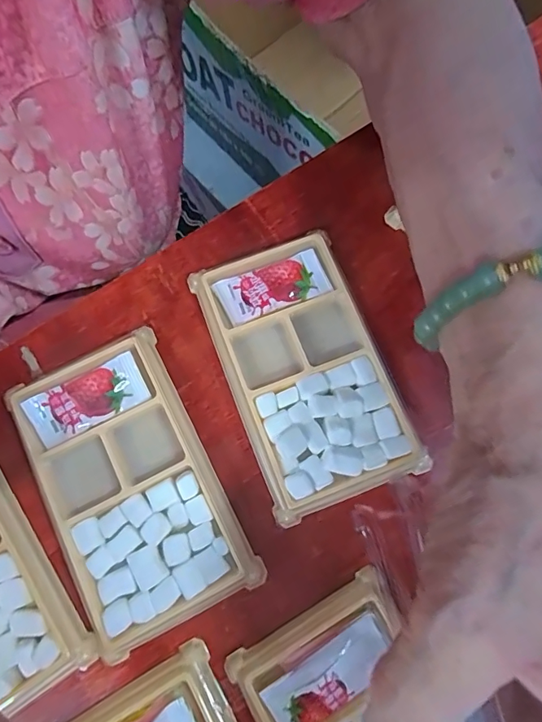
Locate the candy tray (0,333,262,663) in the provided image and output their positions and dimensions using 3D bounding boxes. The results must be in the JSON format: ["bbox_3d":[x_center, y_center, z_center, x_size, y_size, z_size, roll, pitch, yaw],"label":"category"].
[{"bbox_3d":[-0.068,0.058,0.219,0.075,0.012,0.132,-26,76,-6],"label":"candy tray"}]

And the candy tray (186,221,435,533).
[{"bbox_3d":[0.017,0.003,0.233,0.074,0.013,0.131,-21,76,-5],"label":"candy tray"}]

